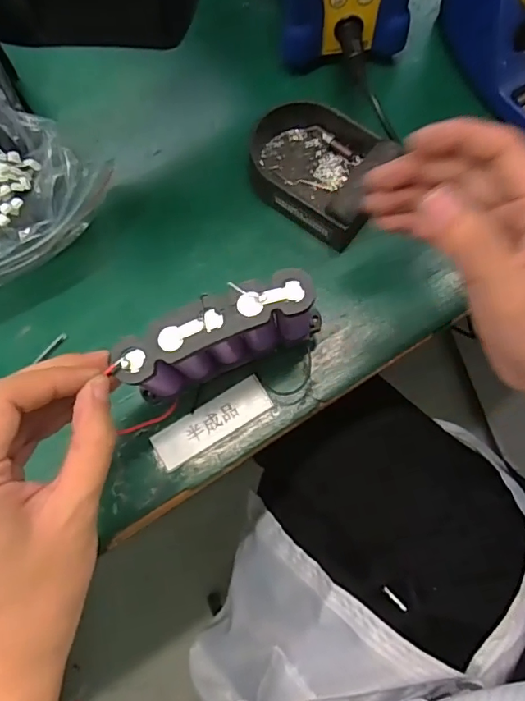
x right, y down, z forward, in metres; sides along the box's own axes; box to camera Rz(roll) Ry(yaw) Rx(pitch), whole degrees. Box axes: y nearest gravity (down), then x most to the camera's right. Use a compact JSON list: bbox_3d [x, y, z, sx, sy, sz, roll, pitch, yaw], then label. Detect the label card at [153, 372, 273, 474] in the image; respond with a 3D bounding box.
[{"bbox_3d":[-0.033,0.047,0.337,0.081,0.004,0.025,-31,77,-4],"label":"label card"}]

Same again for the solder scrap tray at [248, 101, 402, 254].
[{"bbox_3d":[0.038,-0.133,0.367,0.105,0.038,0.084,34,81,11],"label":"solder scrap tray"}]

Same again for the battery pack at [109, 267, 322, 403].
[{"bbox_3d":[-0.021,-0.008,0.290,0.114,0.076,0.025,-23,76,-4],"label":"battery pack"}]

